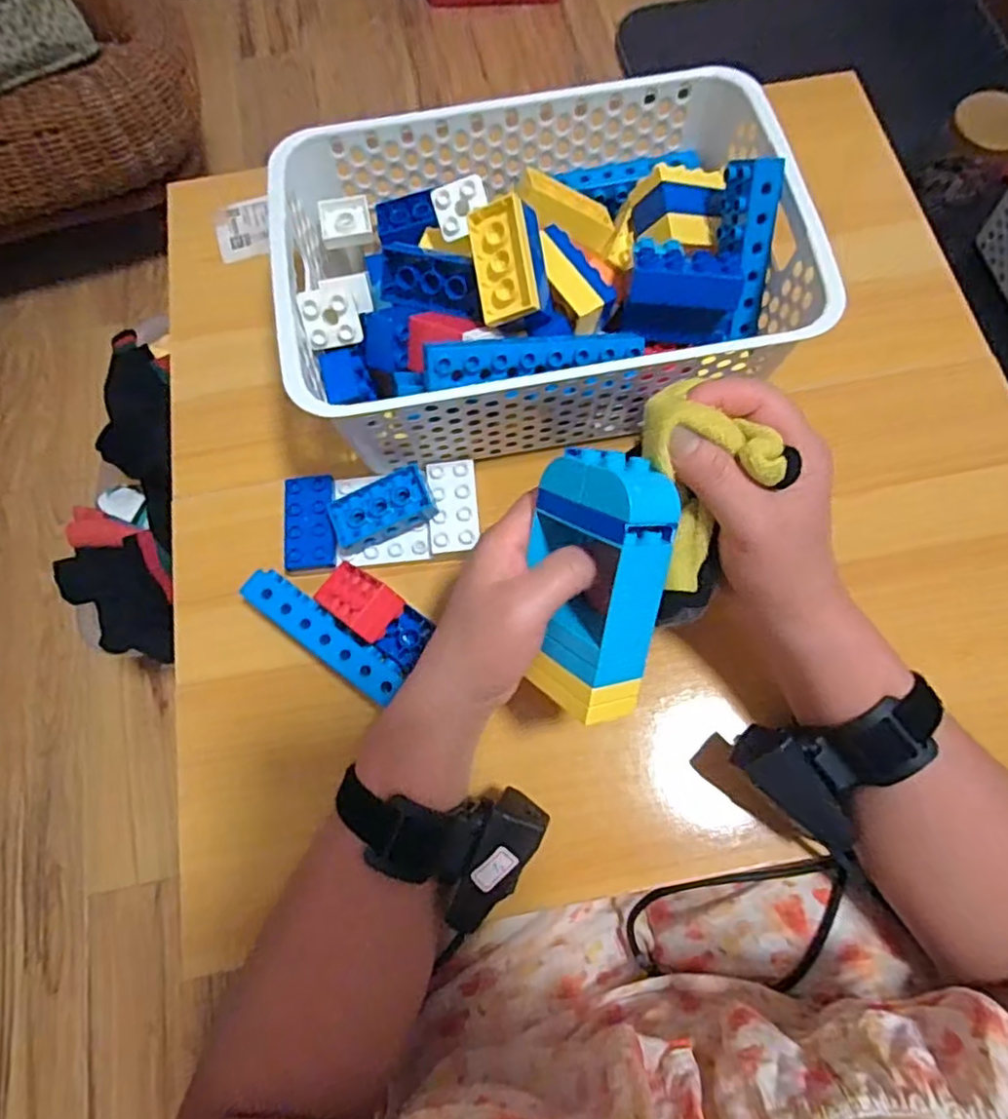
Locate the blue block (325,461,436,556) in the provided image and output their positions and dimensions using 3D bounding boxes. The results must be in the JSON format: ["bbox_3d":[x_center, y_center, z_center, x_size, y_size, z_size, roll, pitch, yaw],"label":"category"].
[{"bbox_3d":[-0.078,-0.031,0.410,0.065,0.020,0.035,-22,73,-5],"label":"blue block"}]

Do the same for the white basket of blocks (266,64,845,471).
[{"bbox_3d":[0.021,-0.183,0.414,0.301,0.095,0.201,-9,72,-1],"label":"white basket of blocks"}]

